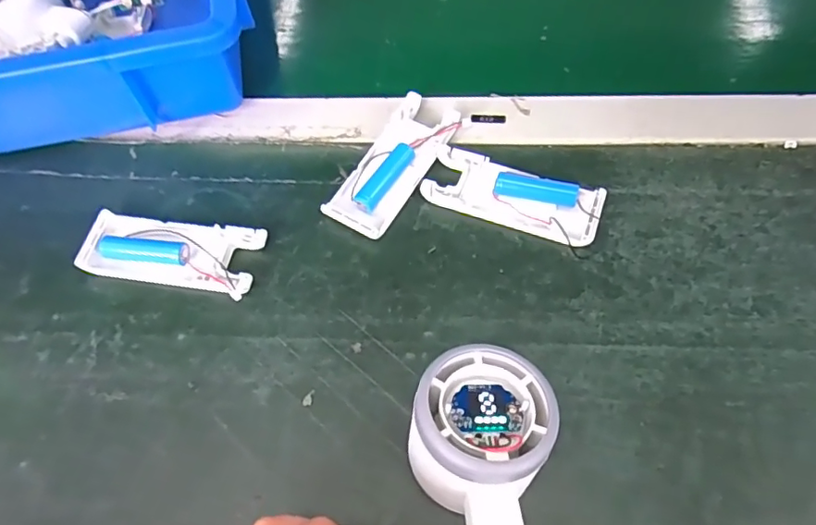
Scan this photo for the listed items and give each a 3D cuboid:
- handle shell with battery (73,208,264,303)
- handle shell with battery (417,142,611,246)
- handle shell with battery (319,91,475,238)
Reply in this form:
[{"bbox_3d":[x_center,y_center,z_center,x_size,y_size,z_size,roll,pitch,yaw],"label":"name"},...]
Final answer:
[{"bbox_3d":[-0.138,-0.005,0.317,0.102,0.015,0.043,8,63,6],"label":"handle shell with battery"},{"bbox_3d":[0.064,-0.041,0.330,0.105,0.012,0.042,19,65,12],"label":"handle shell with battery"},{"bbox_3d":[-0.008,-0.063,0.342,0.040,0.016,0.106,30,67,16],"label":"handle shell with battery"}]

